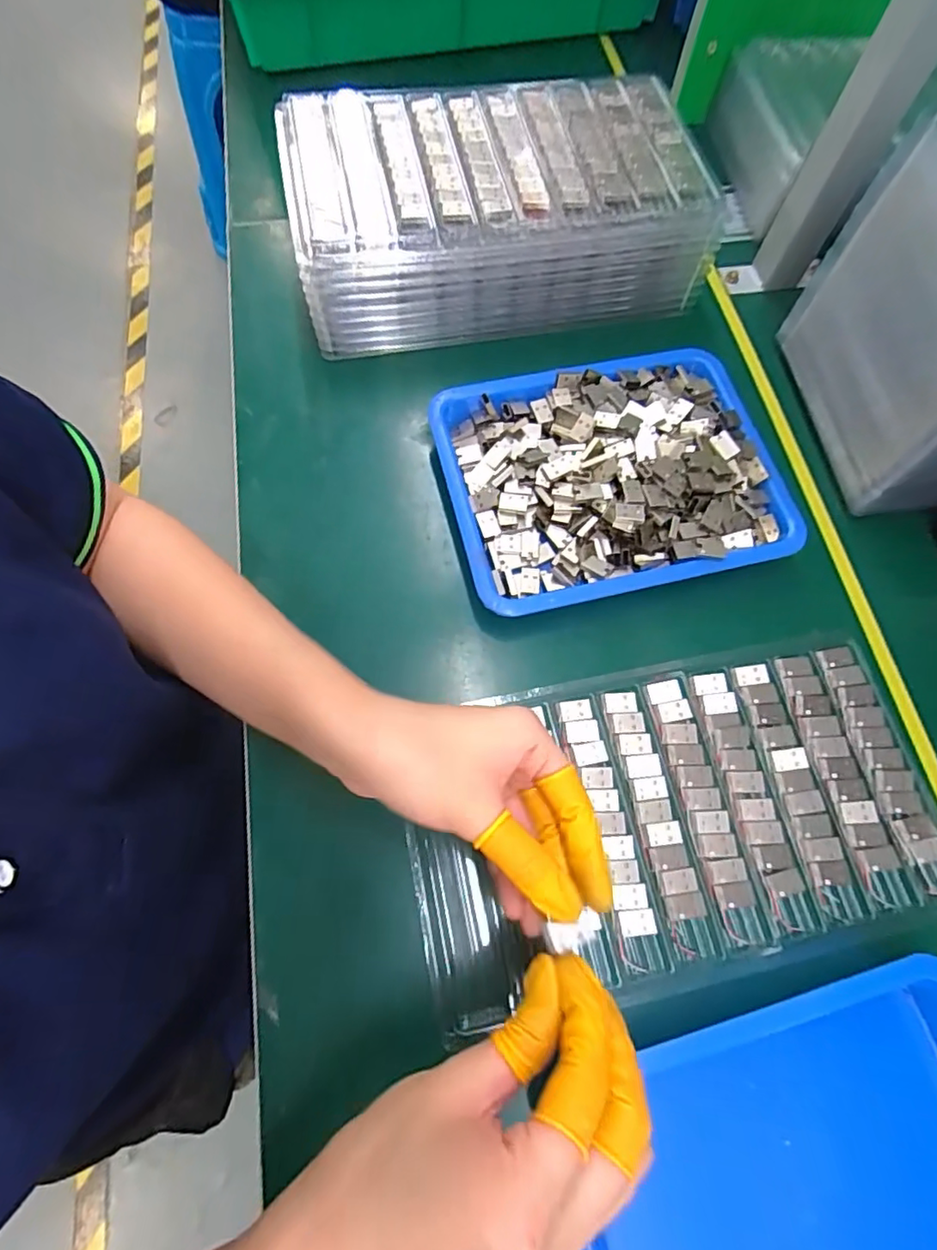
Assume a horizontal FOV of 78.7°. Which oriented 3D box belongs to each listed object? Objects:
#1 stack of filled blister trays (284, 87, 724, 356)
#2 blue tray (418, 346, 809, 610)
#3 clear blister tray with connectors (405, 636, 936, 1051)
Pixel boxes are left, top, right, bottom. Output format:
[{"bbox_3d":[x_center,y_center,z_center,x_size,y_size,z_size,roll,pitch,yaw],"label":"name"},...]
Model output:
[{"bbox_3d":[0.018,-0.318,0.440,0.295,0.082,0.171,-10,70,-5],"label":"stack of filled blister trays"},{"bbox_3d":[0.096,-0.102,0.385,0.220,0.037,0.167,-12,70,-6],"label":"blue tray"},{"bbox_3d":[0.121,0.102,0.320,0.276,0.008,0.161,-9,70,-5],"label":"clear blister tray with connectors"}]

